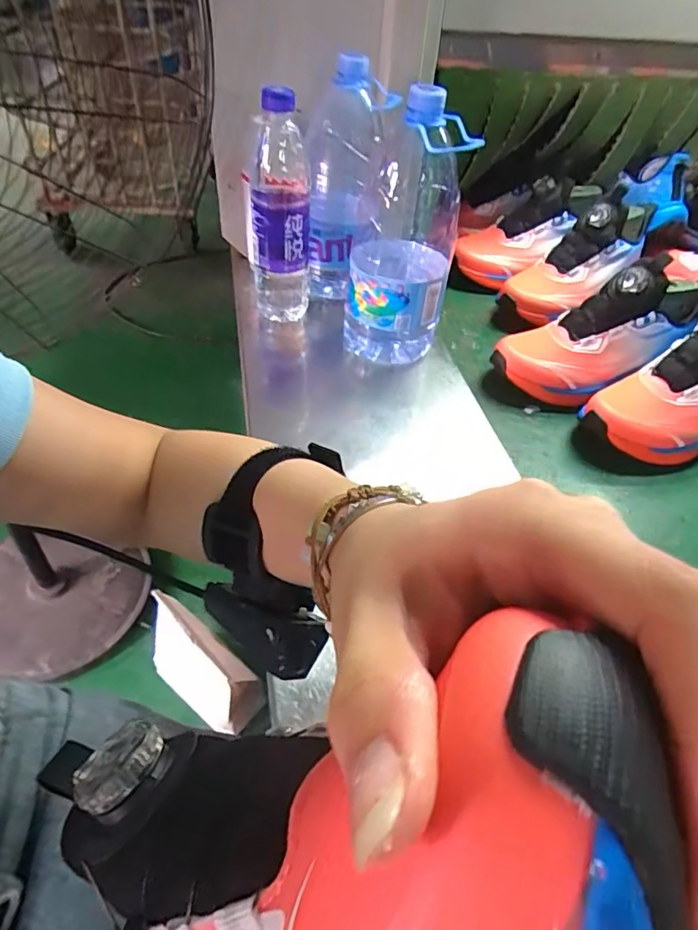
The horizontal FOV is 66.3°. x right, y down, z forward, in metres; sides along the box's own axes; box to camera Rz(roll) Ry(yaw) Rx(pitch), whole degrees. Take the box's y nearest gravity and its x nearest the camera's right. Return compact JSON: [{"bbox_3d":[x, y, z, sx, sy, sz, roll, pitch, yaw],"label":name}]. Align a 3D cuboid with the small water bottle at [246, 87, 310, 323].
[{"bbox_3d":[-0.076,-0.269,0.580,0.067,0.228,0.055,-5,46,-9],"label":"small water bottle"}]

